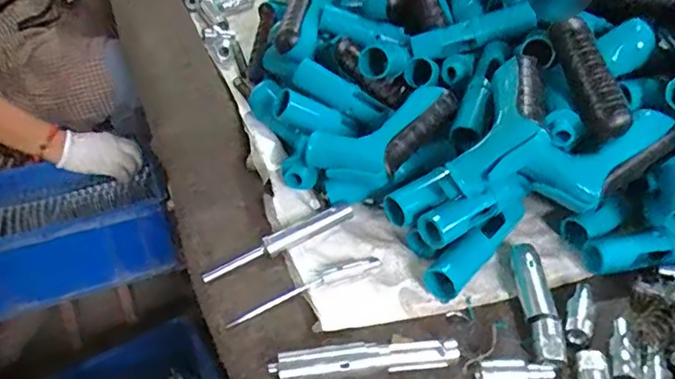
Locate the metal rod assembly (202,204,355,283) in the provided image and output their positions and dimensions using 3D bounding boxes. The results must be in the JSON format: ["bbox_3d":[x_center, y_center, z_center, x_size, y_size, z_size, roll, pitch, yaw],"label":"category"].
[{"bbox_3d":[-0.048,0.044,0.475,0.135,0.021,0.016,-20,46,-20],"label":"metal rod assembly"}]

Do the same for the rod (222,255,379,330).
[{"bbox_3d":[-0.025,0.079,0.445,0.128,0.006,0.014,-19,45,-19],"label":"rod"}]

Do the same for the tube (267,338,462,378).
[{"bbox_3d":[0.020,0.118,0.390,0.128,0.021,0.021,-5,43,-5],"label":"tube"}]

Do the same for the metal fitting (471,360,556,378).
[{"bbox_3d":[0.122,0.127,0.385,0.054,0.013,0.016,1,42,2],"label":"metal fitting"}]

